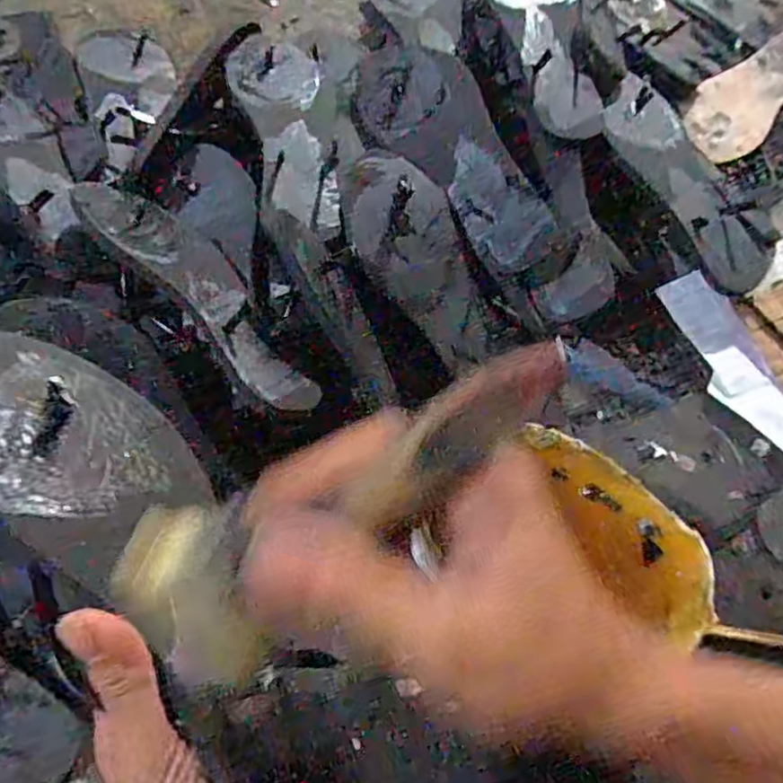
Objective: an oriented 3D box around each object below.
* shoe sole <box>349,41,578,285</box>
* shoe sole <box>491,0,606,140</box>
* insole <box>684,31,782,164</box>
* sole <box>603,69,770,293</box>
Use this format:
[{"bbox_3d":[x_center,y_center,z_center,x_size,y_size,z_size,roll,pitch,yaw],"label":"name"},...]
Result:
[{"bbox_3d":[0.051,-0.213,0.594,0.118,0.053,0.273,-29,74,-13],"label":"shoe sole"},{"bbox_3d":[0.145,-0.331,0.619,0.077,0.029,0.223,-12,71,-7],"label":"shoe sole"},{"bbox_3d":[0.396,-0.330,0.728,0.084,0.009,0.219,41,76,15],"label":"insole"},{"bbox_3d":[0.276,-0.194,0.618,0.093,0.014,0.215,-36,86,-24],"label":"sole"}]

